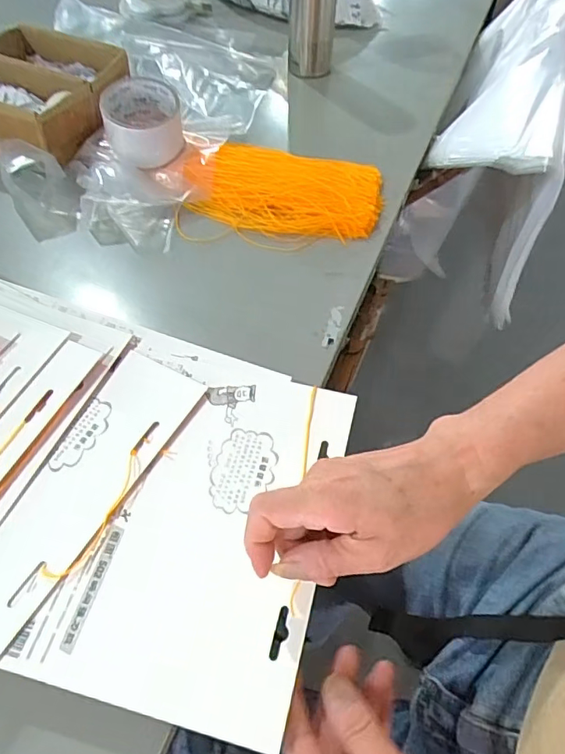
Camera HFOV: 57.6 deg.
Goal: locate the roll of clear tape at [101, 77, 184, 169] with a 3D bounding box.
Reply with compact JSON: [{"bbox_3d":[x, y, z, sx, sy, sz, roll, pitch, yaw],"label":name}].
[{"bbox_3d":[-0.155,-0.284,0.577,0.081,0.063,0.084,0,55,-1],"label":"roll of clear tape"}]

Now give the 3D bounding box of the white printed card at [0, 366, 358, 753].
[{"bbox_3d":[-0.049,0.094,0.352,0.156,0.009,0.231,12,56,8],"label":"white printed card"}]

